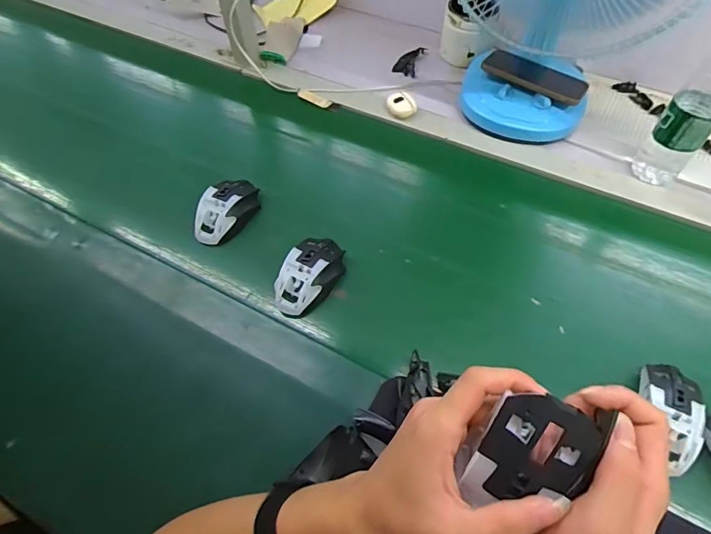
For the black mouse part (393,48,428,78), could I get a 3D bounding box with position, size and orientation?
[{"bbox_3d":[0.101,-0.387,0.819,0.045,0.020,0.081,17,57,13],"label":"black mouse part"}]

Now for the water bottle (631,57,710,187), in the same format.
[{"bbox_3d":[0.451,-0.210,0.571,0.066,0.219,0.066,36,63,24],"label":"water bottle"}]

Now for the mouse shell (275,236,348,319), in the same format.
[{"bbox_3d":[-0.057,0.008,0.552,0.063,0.039,0.109,27,59,19],"label":"mouse shell"}]

